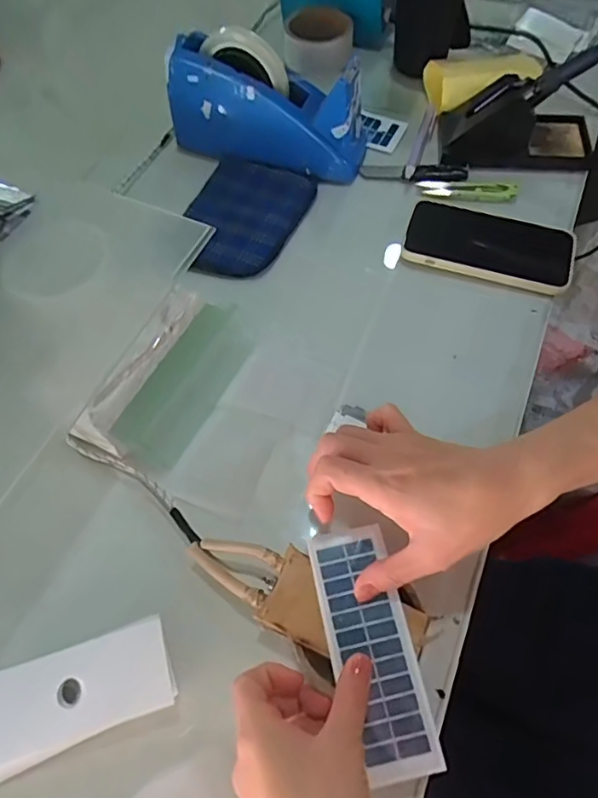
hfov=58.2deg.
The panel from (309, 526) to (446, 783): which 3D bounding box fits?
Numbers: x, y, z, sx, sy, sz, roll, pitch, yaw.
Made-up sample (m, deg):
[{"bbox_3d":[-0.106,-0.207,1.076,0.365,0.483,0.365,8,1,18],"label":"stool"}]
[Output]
[{"bbox_3d":[0.046,0.152,0.339,0.052,0.005,0.145,-16,62,-5],"label":"panel"}]

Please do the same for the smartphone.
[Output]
[{"bbox_3d":[0.188,-0.154,0.527,0.160,0.010,0.085,16,63,11],"label":"smartphone"}]

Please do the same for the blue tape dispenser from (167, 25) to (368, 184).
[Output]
[{"bbox_3d":[-0.036,-0.309,0.564,0.203,0.109,0.066,15,62,10],"label":"blue tape dispenser"}]

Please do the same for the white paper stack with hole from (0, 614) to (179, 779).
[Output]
[{"bbox_3d":[-0.155,0.195,0.348,0.149,0.030,0.058,-20,62,-9],"label":"white paper stack with hole"}]

